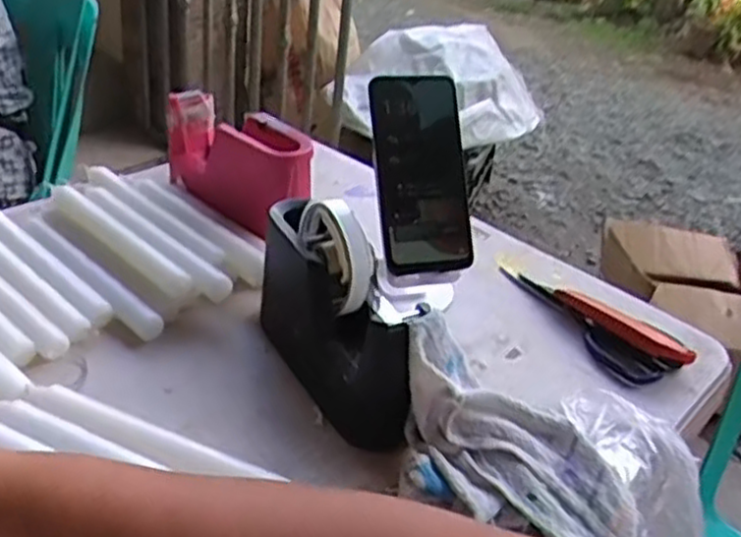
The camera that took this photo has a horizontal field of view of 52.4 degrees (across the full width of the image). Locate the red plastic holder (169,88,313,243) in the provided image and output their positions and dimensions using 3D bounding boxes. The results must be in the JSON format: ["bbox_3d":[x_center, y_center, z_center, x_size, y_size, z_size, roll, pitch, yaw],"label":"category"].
[{"bbox_3d":[-0.128,-0.103,0.736,0.072,0.086,0.184,-19,41,-36],"label":"red plastic holder"}]

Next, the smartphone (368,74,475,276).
[{"bbox_3d":[0.042,-0.078,0.616,0.073,0.161,0.013,-6,-1,-14],"label":"smartphone"}]

